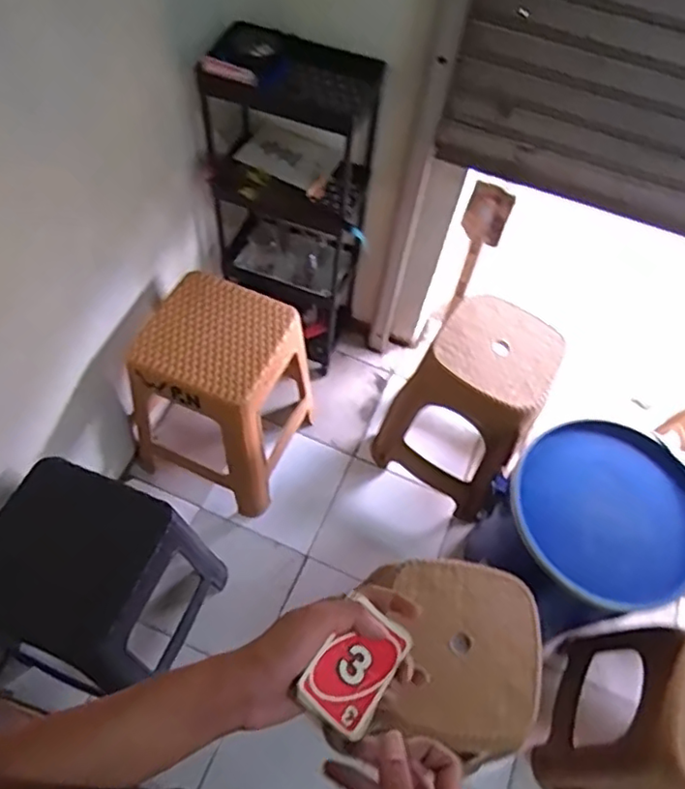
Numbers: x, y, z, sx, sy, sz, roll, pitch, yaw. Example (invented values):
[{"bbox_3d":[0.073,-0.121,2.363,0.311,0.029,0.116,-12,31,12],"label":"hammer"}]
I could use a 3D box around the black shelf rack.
[{"bbox_3d":[-0.102,-0.431,1.490,0.321,0.768,0.259,33,61,13],"label":"black shelf rack"}]

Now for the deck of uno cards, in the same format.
[{"bbox_3d":[0.007,0.208,0.455,0.052,0.025,0.073,36,52,4],"label":"deck of uno cards"}]

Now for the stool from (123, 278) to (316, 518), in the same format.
[{"bbox_3d":[-0.285,-0.009,1.434,0.335,0.410,0.336,22,59,7],"label":"stool"}]

